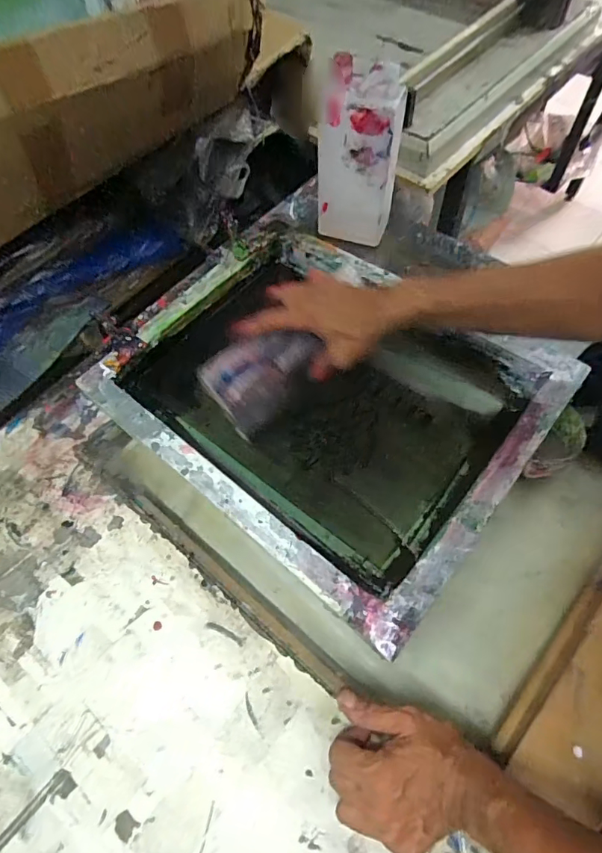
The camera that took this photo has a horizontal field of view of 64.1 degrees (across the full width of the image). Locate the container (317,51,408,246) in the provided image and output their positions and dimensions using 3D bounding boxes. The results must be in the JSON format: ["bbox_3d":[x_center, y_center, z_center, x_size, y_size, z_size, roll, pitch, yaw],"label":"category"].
[{"bbox_3d":[0.073,-0.337,0.612,0.100,0.208,0.042,17,64,11],"label":"container"}]

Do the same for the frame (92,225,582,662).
[{"bbox_3d":[0.015,-0.046,0.546,0.464,0.066,0.369,35,69,22],"label":"frame"}]

